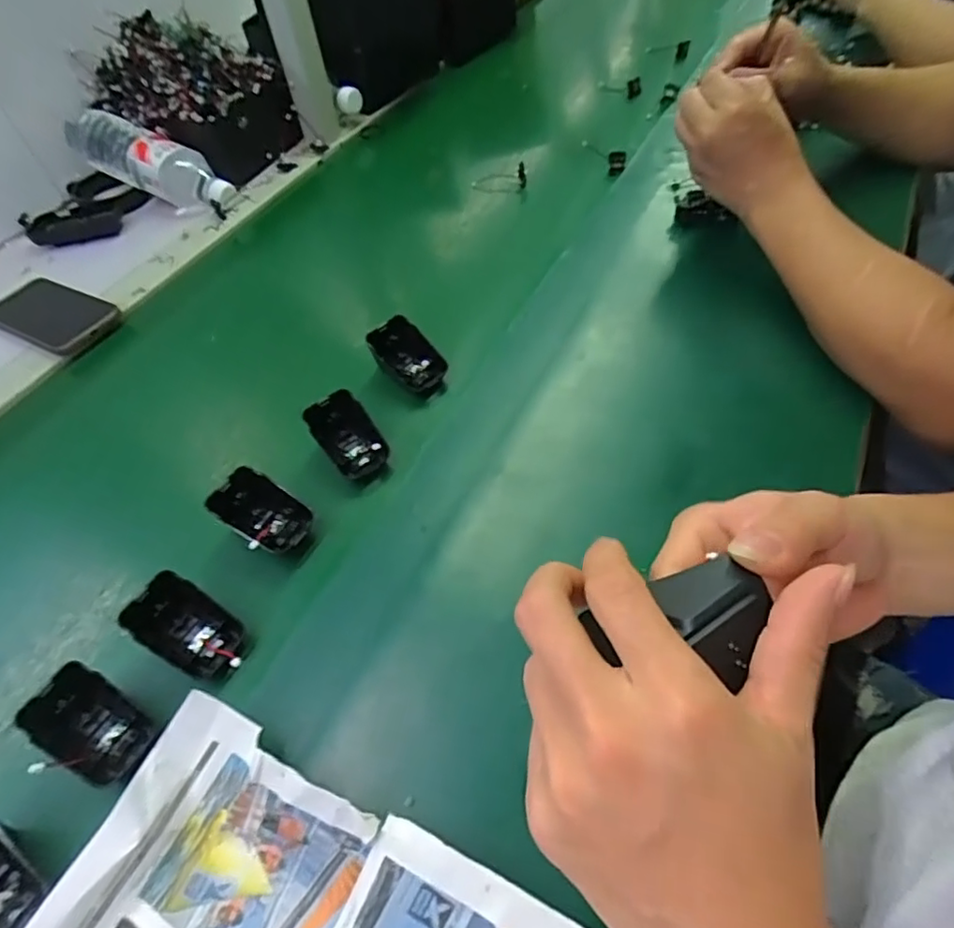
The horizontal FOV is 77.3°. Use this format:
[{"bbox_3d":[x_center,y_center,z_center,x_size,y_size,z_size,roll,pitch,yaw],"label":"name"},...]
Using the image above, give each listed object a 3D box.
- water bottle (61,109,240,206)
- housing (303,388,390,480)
[{"bbox_3d":[-0.405,-0.379,0.750,0.216,0.063,0.062,24,57,2],"label":"water bottle"},{"bbox_3d":[-0.102,-0.021,0.471,0.049,0.043,0.065,-36,57,-20],"label":"housing"}]

